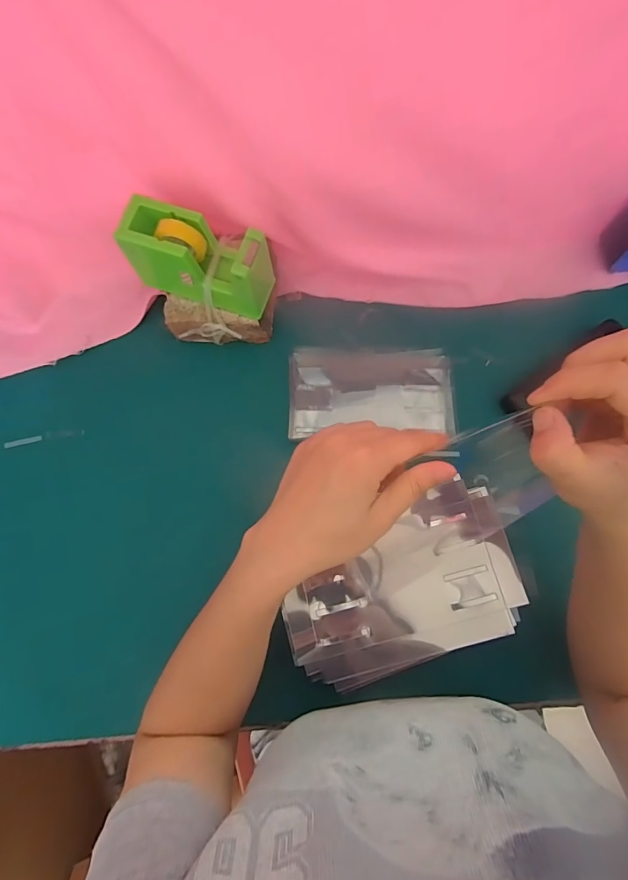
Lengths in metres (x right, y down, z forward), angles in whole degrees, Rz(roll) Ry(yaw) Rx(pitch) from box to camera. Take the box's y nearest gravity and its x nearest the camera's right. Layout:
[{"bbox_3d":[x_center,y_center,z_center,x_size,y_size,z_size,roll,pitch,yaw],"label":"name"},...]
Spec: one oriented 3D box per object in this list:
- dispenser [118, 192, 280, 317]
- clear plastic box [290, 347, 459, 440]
[{"bbox_3d":[-0.108,-0.168,0.396,0.129,0.072,0.061,20,79,5],"label":"dispenser"},{"bbox_3d":[0.061,-0.056,0.457,0.174,0.027,0.105,-2,77,0],"label":"clear plastic box"}]

